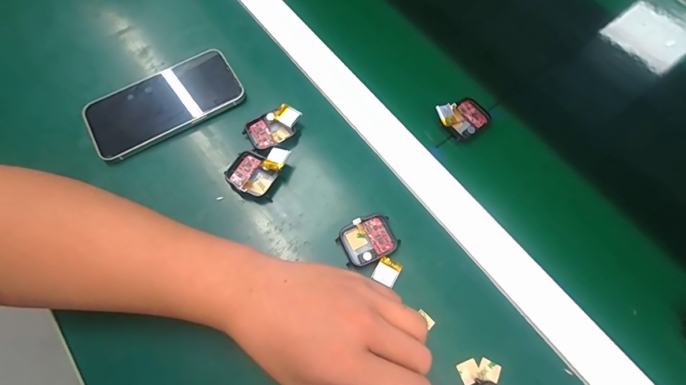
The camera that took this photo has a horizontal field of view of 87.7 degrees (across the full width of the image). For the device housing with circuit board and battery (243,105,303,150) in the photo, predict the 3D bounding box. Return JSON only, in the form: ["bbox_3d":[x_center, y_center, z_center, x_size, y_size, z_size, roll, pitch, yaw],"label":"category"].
[{"bbox_3d":[-0.065,-0.062,0.337,0.050,0.018,0.037,-33,73,-13],"label":"device housing with circuit board and battery"}]

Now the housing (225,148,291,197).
[{"bbox_3d":[-0.078,-0.022,0.321,0.043,0.019,0.050,31,71,10],"label":"housing"}]

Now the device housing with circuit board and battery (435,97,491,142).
[{"bbox_3d":[0.119,-0.076,0.349,0.051,0.017,0.039,-35,74,-14],"label":"device housing with circuit board and battery"}]

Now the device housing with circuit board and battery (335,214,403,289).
[{"bbox_3d":[0.026,0.049,0.298,0.044,0.013,0.057,-23,71,-10],"label":"device housing with circuit board and battery"}]

